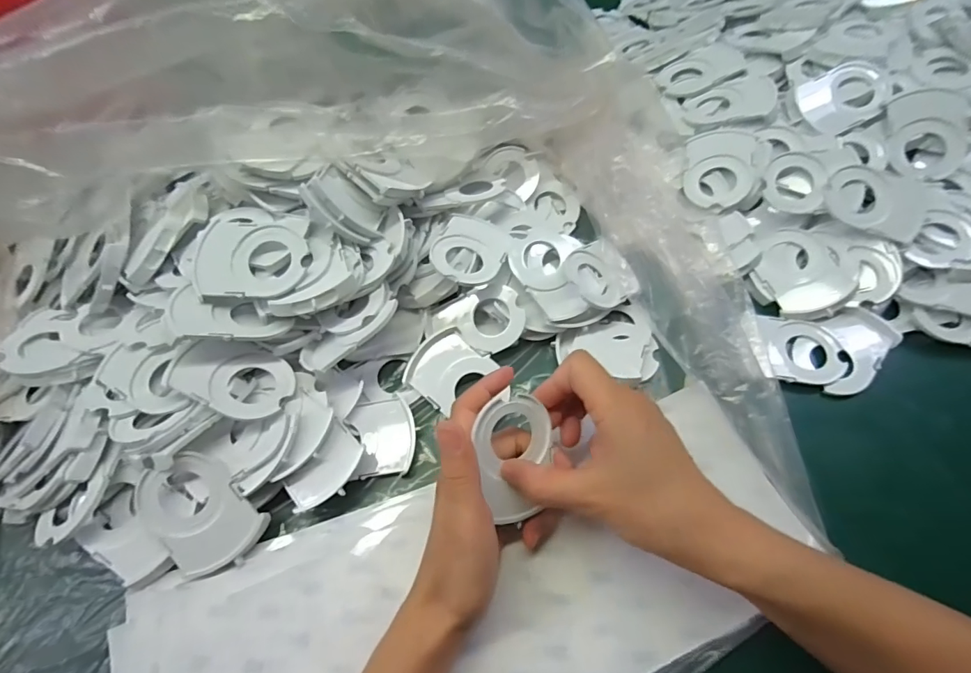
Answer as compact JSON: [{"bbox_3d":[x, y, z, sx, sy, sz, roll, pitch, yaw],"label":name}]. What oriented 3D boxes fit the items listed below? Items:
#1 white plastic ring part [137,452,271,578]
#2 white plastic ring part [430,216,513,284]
[{"bbox_3d":[-0.185,0.114,0.296,0.058,0.013,0.076,-34,89,-7],"label":"white plastic ring part"},{"bbox_3d":[-0.010,-0.069,0.363,0.055,0.008,0.072,23,53,0],"label":"white plastic ring part"}]

